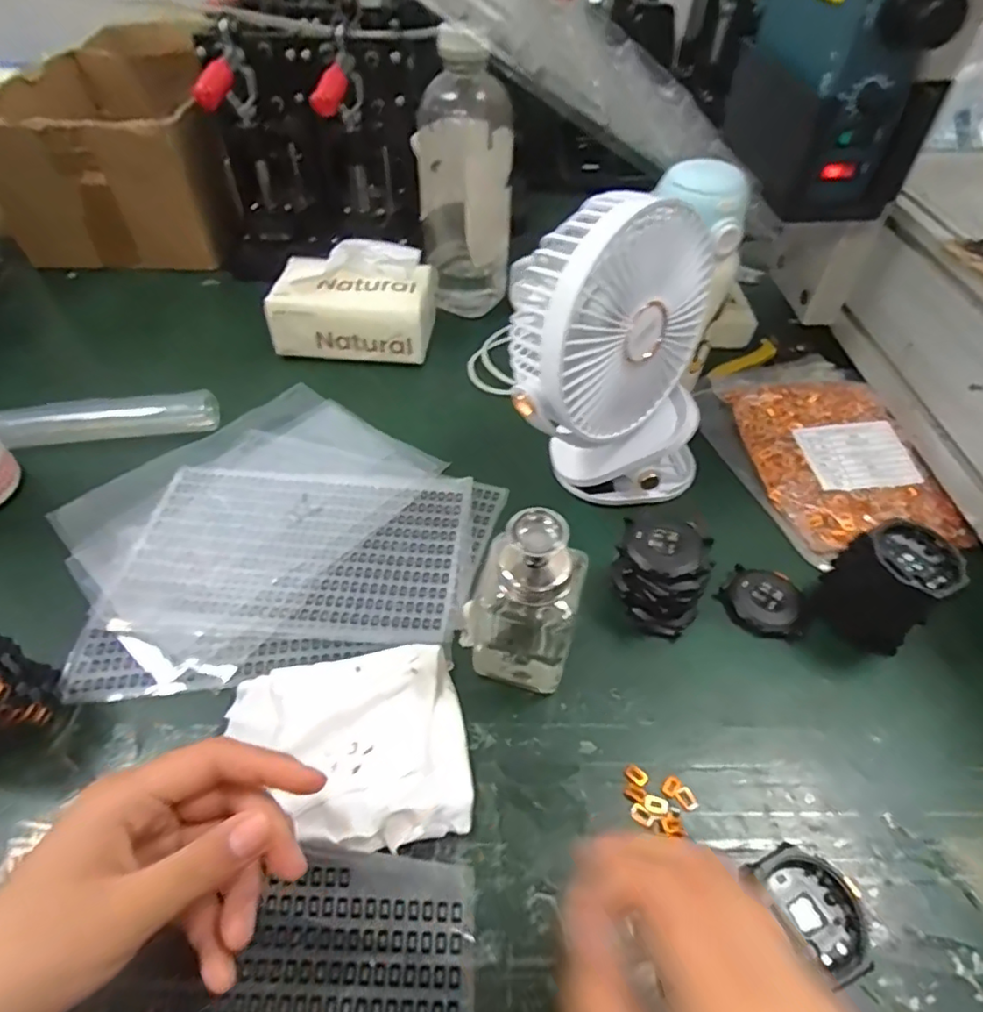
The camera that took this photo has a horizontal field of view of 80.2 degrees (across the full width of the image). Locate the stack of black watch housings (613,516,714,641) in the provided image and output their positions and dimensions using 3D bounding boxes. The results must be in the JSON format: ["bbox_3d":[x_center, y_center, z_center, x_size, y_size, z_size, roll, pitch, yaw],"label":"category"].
[{"bbox_3d":[0.108,0.043,0.374,0.056,0.050,0.055,25,53,18],"label":"stack of black watch housings"}]

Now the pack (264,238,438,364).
[{"bbox_3d":[-0.128,-0.190,0.543,0.144,0.082,0.081,2,50,-1],"label":"pack"}]

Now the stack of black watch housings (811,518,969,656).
[{"bbox_3d":[0.243,0.048,0.361,0.047,0.068,0.056,-34,59,-27],"label":"stack of black watch housings"}]

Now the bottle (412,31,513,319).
[{"bbox_3d":[-0.025,-0.292,0.542,0.087,0.219,0.074,2,50,-1],"label":"bottle"}]

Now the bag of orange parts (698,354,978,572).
[{"bbox_3d":[0.261,-0.054,0.472,0.138,0.029,0.210,-5,50,-7],"label":"bag of orange parts"}]

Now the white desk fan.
[{"bbox_3d":[0.081,-0.088,0.387,0.153,0.196,0.070,-8,51,-9],"label":"white desk fan"}]

